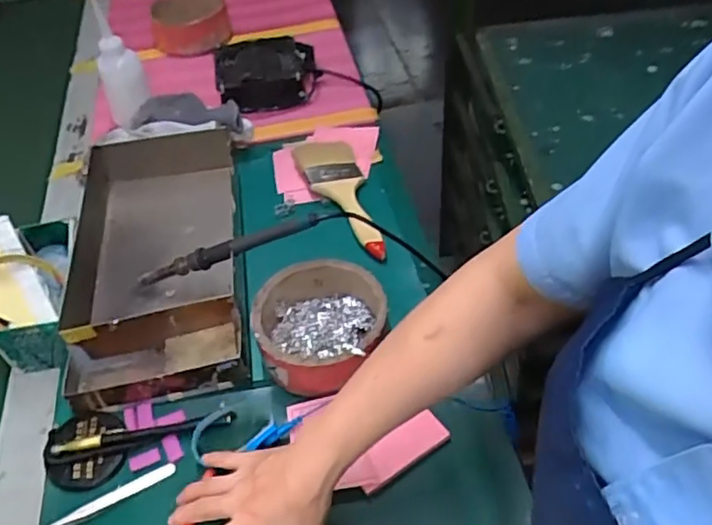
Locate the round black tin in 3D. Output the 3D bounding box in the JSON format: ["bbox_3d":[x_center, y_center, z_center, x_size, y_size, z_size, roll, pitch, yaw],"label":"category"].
[{"bbox_3d":[-0.234,0.162,0.547,0.059,0.016,0.067,-5,47,2],"label":"round black tin"}]

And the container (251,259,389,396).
[{"bbox_3d":[-0.032,0.060,0.589,0.120,0.048,0.119,-3,47,3],"label":"container"}]

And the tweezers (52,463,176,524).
[{"bbox_3d":[-0.203,0.195,0.514,0.111,0.004,0.013,-27,50,-18],"label":"tweezers"}]

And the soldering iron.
[{"bbox_3d":[-0.127,-0.014,0.618,0.209,0.020,0.015,-18,45,16],"label":"soldering iron"}]

